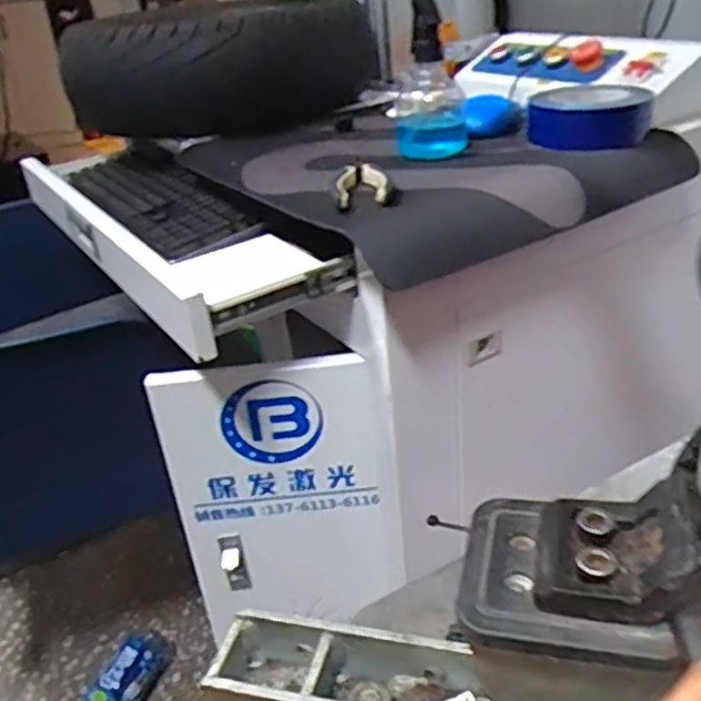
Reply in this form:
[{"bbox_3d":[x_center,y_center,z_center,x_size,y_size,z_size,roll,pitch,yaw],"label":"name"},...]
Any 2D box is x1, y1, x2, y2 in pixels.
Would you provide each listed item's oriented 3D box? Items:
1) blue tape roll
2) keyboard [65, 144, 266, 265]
[{"bbox_3d":[0.259,-0.256,0.784,0.121,0.049,0.101,2,31,14],"label":"blue tape roll"},{"bbox_3d":[-0.225,-0.181,0.828,0.120,0.027,0.360,-27,41,-25],"label":"keyboard"}]

